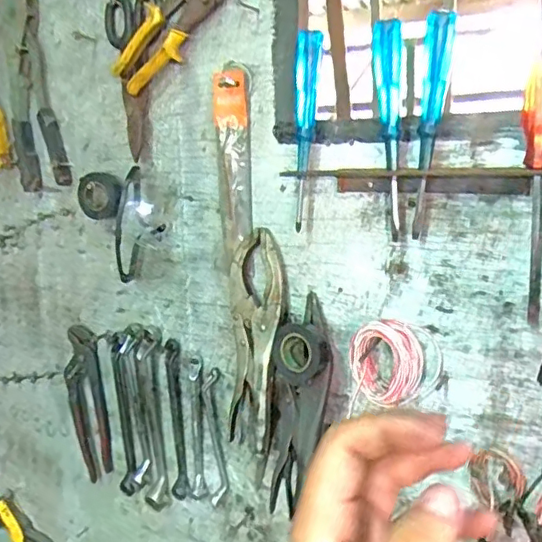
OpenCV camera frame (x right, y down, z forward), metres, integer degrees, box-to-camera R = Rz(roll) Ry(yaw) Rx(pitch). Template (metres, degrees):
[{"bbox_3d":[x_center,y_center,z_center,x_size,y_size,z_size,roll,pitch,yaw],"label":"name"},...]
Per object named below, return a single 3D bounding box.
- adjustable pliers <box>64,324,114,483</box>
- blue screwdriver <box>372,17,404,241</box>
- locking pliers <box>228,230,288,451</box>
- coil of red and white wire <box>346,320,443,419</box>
[{"bbox_3d":[-0.279,0.203,0.856,0.082,0.242,0.024,4,16,26],"label":"adjustable pliers"},{"bbox_3d":[0.111,-0.133,0.535,0.026,0.191,0.030,-1,12,10],"label":"blue screwdriver"},{"bbox_3d":[-0.018,0.078,0.655,0.066,0.238,0.040,3,13,24],"label":"locking pliers"},{"bbox_3d":[0.128,0.095,0.578,0.092,0.079,0.051,0,12,14],"label":"coil of red and white wire"}]

